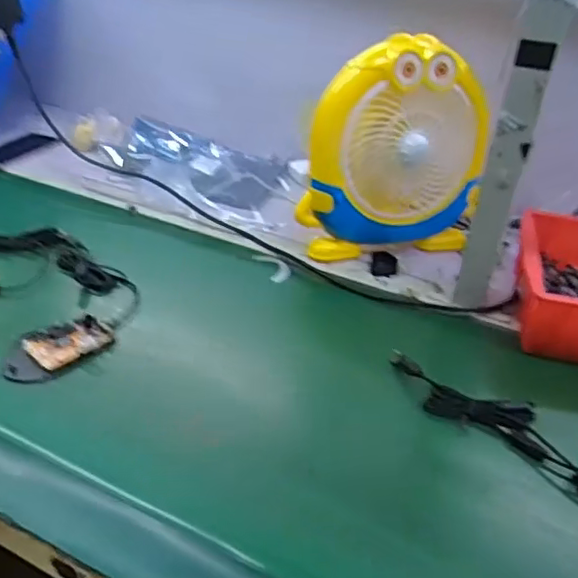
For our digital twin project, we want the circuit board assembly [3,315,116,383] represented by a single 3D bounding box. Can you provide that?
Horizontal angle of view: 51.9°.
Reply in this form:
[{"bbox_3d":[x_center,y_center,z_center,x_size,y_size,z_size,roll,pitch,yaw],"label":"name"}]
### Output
[{"bbox_3d":[-0.230,0.060,0.595,0.101,0.022,0.049,-27,46,-37],"label":"circuit board assembly"}]

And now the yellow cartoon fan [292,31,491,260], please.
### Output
[{"bbox_3d":[0.137,-0.169,0.760,0.237,0.257,0.086,-12,39,-22],"label":"yellow cartoon fan"}]

